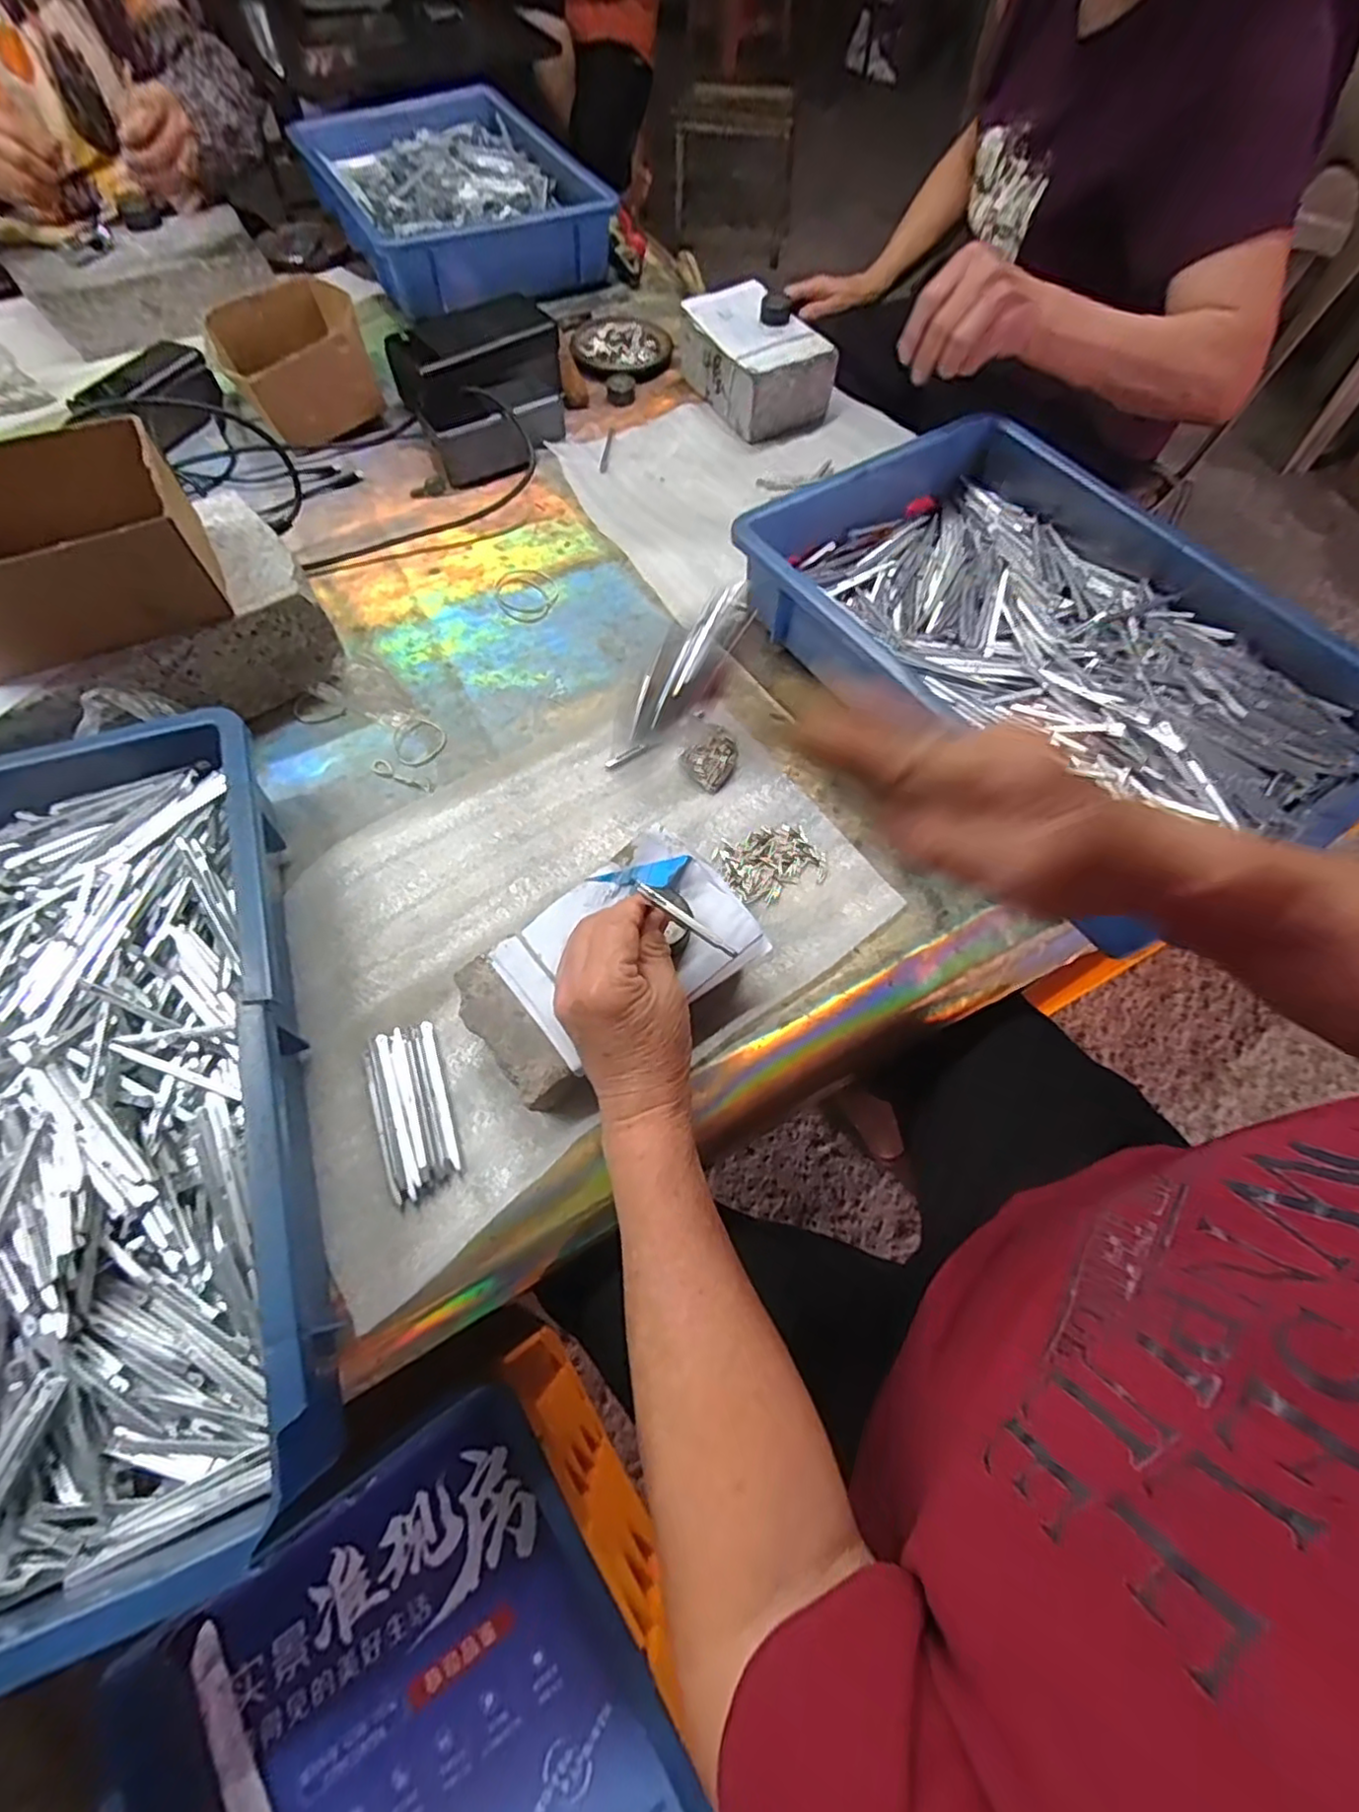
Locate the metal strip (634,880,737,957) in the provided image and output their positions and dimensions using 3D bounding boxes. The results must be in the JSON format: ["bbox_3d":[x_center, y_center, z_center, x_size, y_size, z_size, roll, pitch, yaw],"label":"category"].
[{"bbox_3d":[0.002,0.007,0.331,0.061,0.004,0.005,38,68,9],"label":"metal strip"}]

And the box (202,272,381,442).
[{"bbox_3d":[-0.381,-0.545,0.672,0.132,0.072,0.148,-31,68,-15],"label":"box"}]

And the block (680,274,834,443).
[{"bbox_3d":[0.078,-0.586,0.712,0.104,0.074,0.170,-27,66,-14],"label":"block"}]

